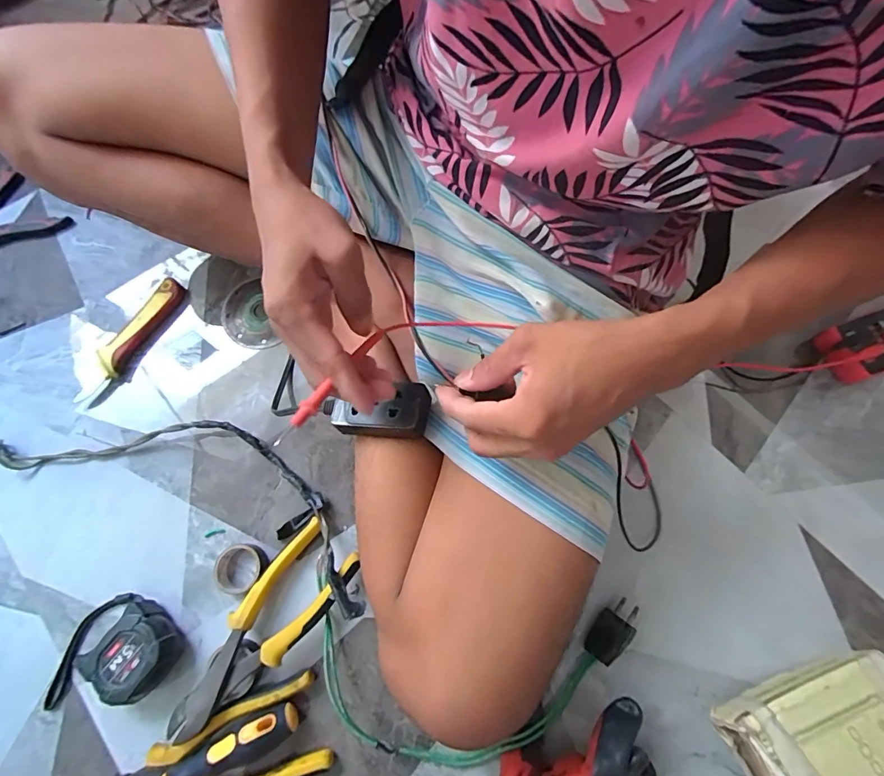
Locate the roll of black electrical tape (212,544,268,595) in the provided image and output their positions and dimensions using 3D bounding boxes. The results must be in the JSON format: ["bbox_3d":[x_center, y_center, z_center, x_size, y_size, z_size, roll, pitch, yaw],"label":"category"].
[{"bbox_3d":[-0.191,0.172,0.418,0.049,0.021,0.044,16,74,7],"label":"roll of black electrical tape"}]

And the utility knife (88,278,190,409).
[{"bbox_3d":[-0.347,-0.055,0.495,0.019,0.026,0.160,24,75,9],"label":"utility knife"}]

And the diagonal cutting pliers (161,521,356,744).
[{"bbox_3d":[-0.158,0.218,0.396,0.069,0.033,0.195,34,76,12],"label":"diagonal cutting pliers"}]

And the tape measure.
[{"bbox_3d":[-0.300,0.233,0.394,0.120,0.036,0.081,-9,72,-1],"label":"tape measure"}]

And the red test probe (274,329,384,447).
[{"bbox_3d":[-0.069,-0.005,0.283,0.010,0.005,0.108,28,53,10],"label":"red test probe"}]

